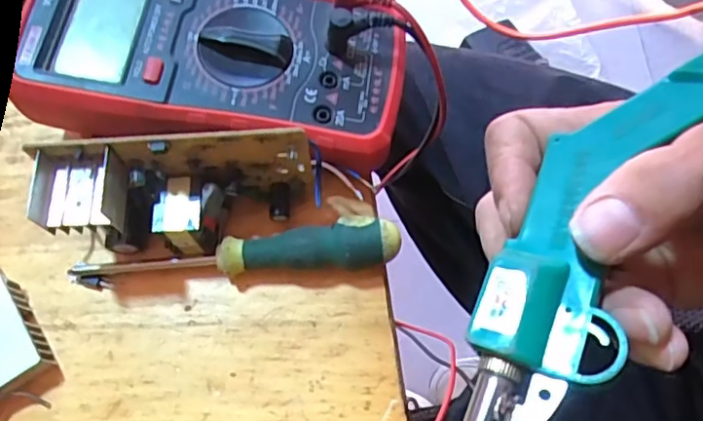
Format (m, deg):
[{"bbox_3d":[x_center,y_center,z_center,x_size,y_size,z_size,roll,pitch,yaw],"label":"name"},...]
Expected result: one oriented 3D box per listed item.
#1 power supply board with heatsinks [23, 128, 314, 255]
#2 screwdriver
[{"bbox_3d":[-0.076,-0.004,0.260,0.113,0.063,0.035,-3,70,0],"label":"power supply board with heatsinks"},{"bbox_3d":[-0.055,0.020,0.271,0.152,0.024,0.023,-4,70,0],"label":"screwdriver"}]

